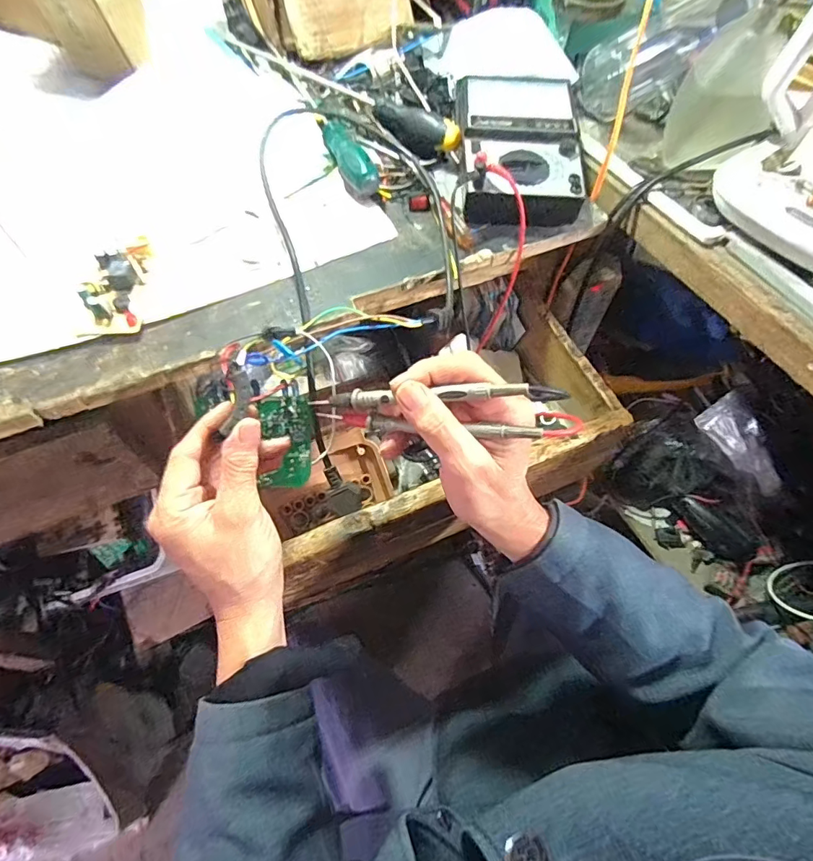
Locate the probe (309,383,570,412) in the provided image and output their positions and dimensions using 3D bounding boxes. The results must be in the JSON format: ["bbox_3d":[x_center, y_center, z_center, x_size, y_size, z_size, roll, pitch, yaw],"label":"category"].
[{"bbox_3d":[0.014,-0.021,0.299,0.158,0.009,0.009,-2,57,20],"label":"probe"}]

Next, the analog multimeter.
[{"bbox_3d":[0.109,-0.271,0.474,0.118,0.055,0.194,5,59,-1],"label":"analog multimeter"}]

